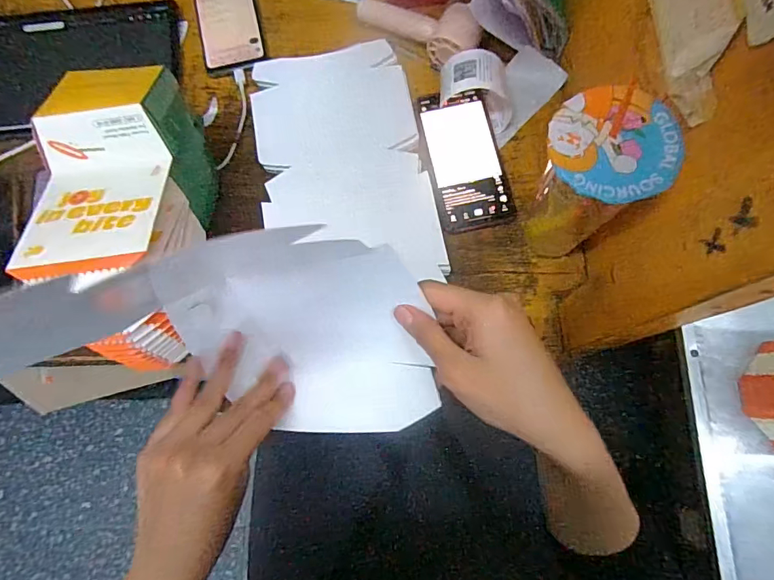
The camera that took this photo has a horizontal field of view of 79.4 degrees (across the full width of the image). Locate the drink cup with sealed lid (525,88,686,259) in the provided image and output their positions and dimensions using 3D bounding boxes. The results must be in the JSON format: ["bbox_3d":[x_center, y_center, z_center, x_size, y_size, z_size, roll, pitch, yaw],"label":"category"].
[{"bbox_3d":[0.160,-0.081,0.407,0.083,0.180,0.082,0,76,1],"label":"drink cup with sealed lid"}]

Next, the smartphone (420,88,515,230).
[{"bbox_3d":[0.086,-0.145,0.513,0.079,0.006,0.163,-10,76,-2],"label":"smartphone"}]

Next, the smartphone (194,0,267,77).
[{"bbox_3d":[-0.197,-0.343,0.571,0.076,0.006,0.161,-13,77,-2],"label":"smartphone"}]

